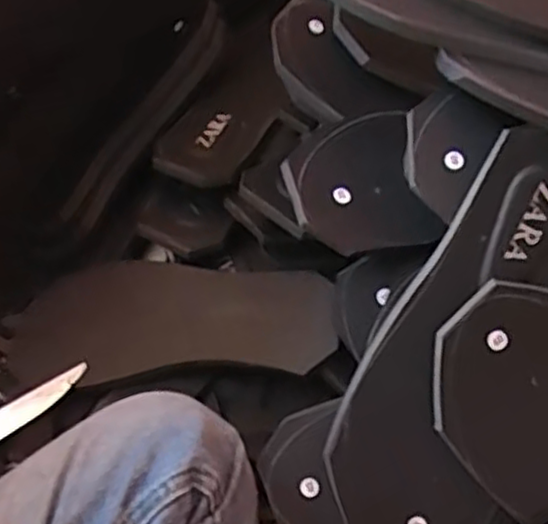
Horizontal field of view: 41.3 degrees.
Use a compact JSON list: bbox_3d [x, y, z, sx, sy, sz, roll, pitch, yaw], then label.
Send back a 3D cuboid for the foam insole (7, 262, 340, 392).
[{"bbox_3d":[-0.087,0.043,0.549,0.270,0.022,0.097,-9,62,20],"label":"foam insole"}]

